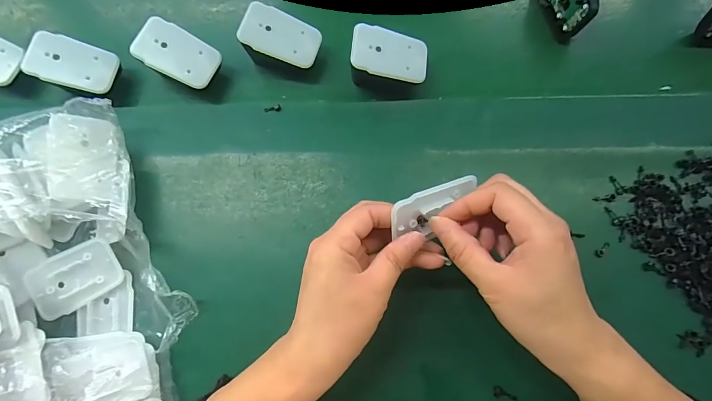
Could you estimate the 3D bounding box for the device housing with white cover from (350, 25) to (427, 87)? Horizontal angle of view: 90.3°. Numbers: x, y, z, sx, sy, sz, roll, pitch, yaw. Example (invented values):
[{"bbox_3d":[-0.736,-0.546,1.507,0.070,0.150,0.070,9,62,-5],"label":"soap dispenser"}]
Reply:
[{"bbox_3d":[0.028,-0.128,0.315,0.071,0.025,0.045,10,86,-14],"label":"device housing with white cover"}]

